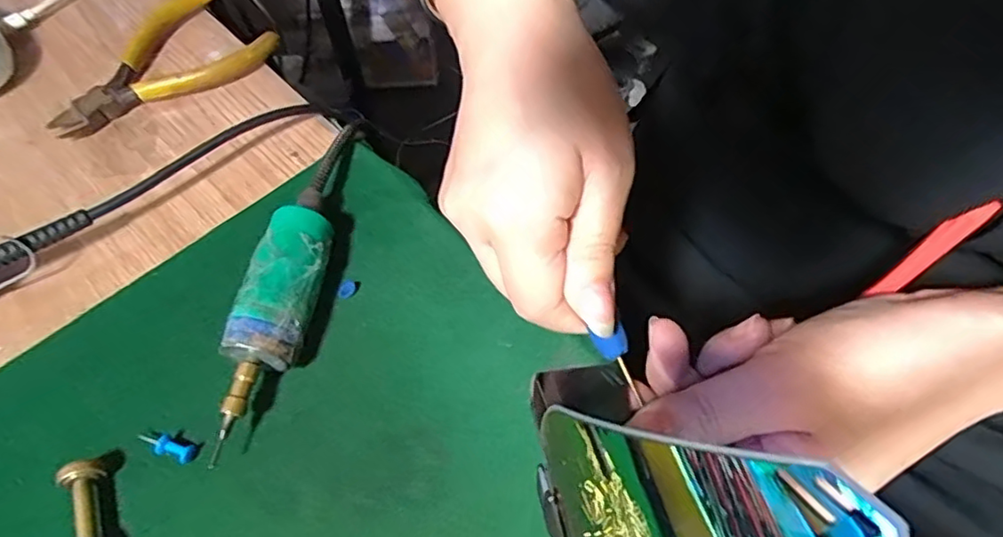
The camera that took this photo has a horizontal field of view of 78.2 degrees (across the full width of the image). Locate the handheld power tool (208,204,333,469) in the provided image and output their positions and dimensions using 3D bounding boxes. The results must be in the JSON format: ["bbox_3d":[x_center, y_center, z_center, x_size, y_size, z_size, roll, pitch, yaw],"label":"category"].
[{"bbox_3d":[-0.089,0.021,0.246,0.025,0.029,0.097,3,59,6],"label":"handheld power tool"}]

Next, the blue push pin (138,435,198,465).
[{"bbox_3d":[-0.127,0.067,0.233,0.023,0.006,0.007,14,61,12],"label":"blue push pin"}]

